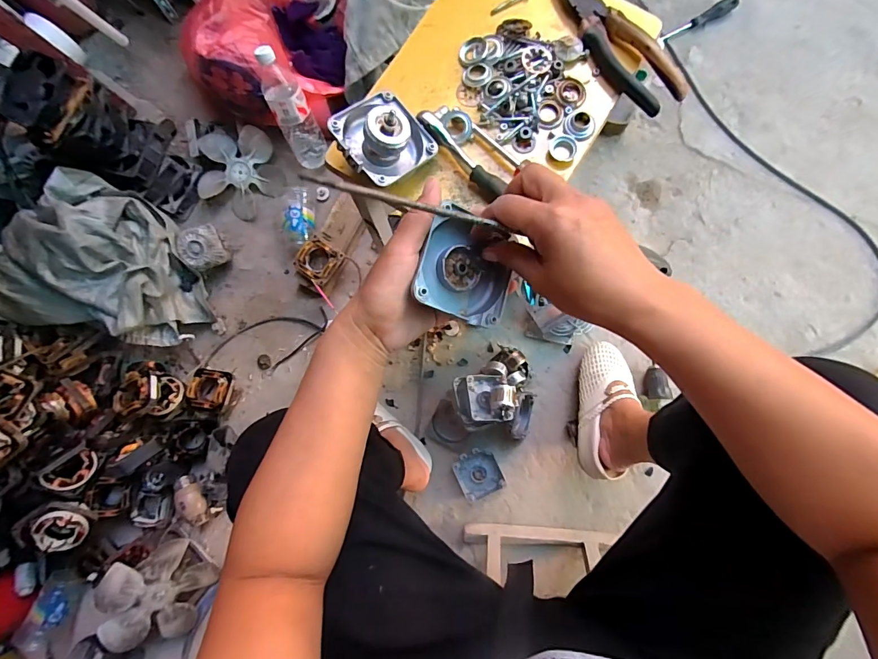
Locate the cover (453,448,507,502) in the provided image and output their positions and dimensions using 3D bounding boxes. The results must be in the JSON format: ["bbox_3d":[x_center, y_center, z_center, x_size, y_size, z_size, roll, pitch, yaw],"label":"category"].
[{"bbox_3d":[0.077,0.282,0.806,0.082,0.031,0.090,-26,83,2],"label":"cover"}]

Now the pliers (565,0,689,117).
[{"bbox_3d":[0.184,-0.306,0.434,0.048,0.015,0.186,-35,82,0],"label":"pliers"}]

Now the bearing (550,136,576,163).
[{"bbox_3d":[0.128,-0.186,0.424,0.027,0.006,0.028,-1,83,5],"label":"bearing"}]

